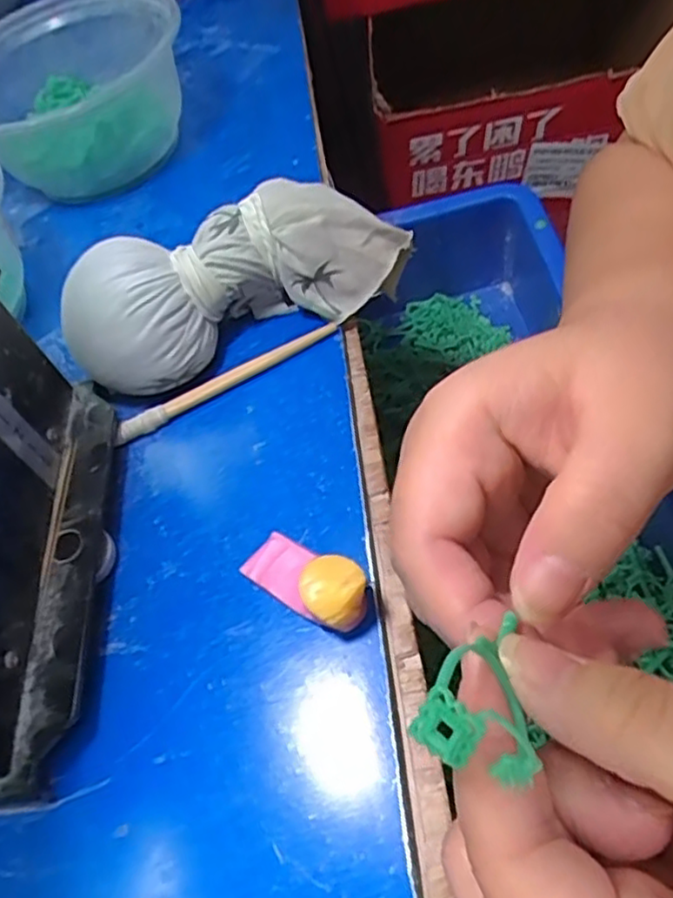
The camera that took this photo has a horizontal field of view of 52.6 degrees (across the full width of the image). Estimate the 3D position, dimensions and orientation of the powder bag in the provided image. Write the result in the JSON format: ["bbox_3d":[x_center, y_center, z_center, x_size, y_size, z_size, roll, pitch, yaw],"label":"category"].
[{"bbox_3d":[-0.038,-0.069,0.286,0.145,0.052,0.050,-25,55,-4],"label":"powder bag"}]

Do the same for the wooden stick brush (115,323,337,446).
[{"bbox_3d":[-0.046,-0.029,0.282,0.098,0.012,0.007,-29,55,-7],"label":"wooden stick brush"}]

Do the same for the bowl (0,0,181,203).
[{"bbox_3d":[-0.141,-0.186,0.377,0.125,0.079,0.119,-2,52,3],"label":"bowl"}]

